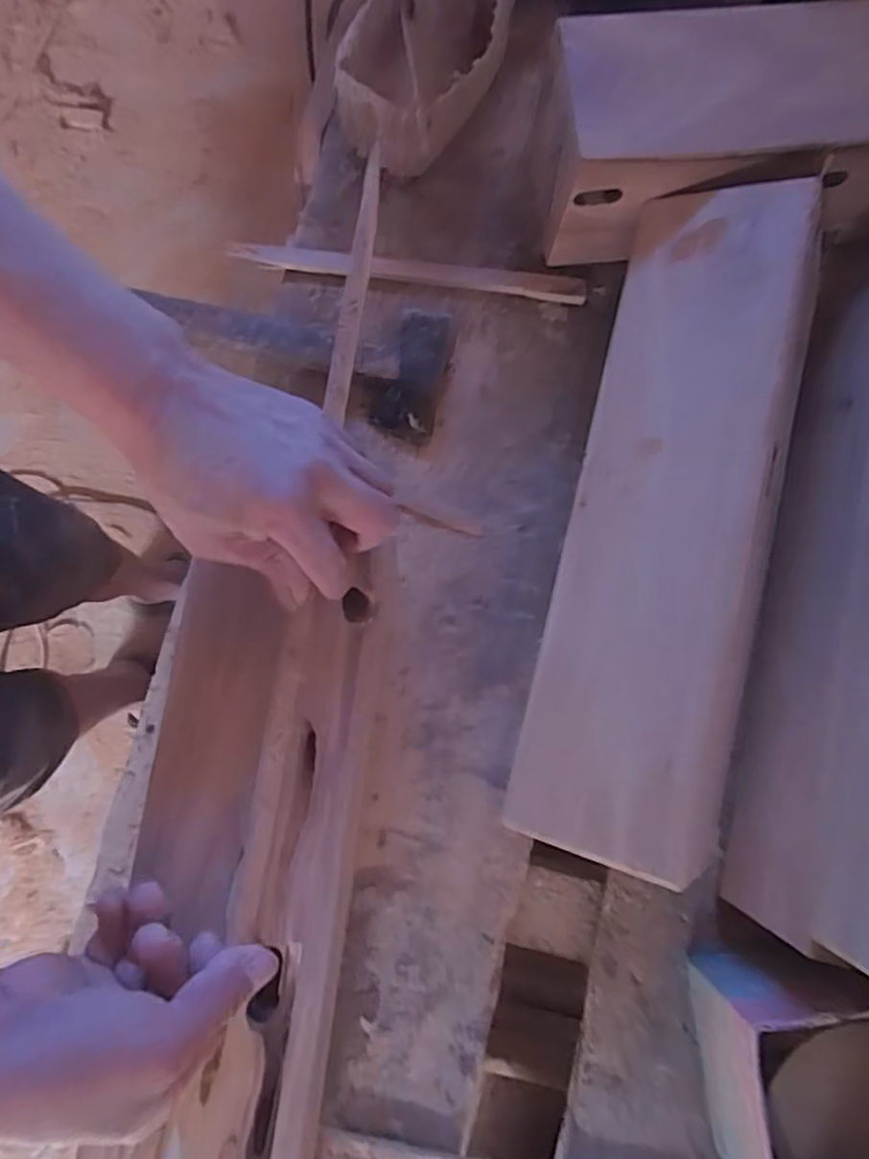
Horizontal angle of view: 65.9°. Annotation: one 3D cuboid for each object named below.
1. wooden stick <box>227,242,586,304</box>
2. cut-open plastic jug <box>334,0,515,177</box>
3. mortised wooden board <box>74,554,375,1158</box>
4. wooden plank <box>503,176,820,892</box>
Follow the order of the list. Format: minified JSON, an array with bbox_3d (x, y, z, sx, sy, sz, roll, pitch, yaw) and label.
[{"bbox_3d":[-0.023,-0.256,0.558,0.295,0.009,0.020,8,81,-2],"label":"wooden stick"},{"bbox_3d":[-0.004,-0.439,0.483,0.120,0.215,0.157,13,81,-1],"label":"cut-open plastic jug"},{"bbox_3d":[-0.115,0.188,0.359,0.125,0.033,0.424,5,82,0],"label":"mortised wooden board"},{"bbox_3d":[0.152,-0.049,0.434,0.121,0.016,0.445,10,80,24],"label":"wooden plank"}]

